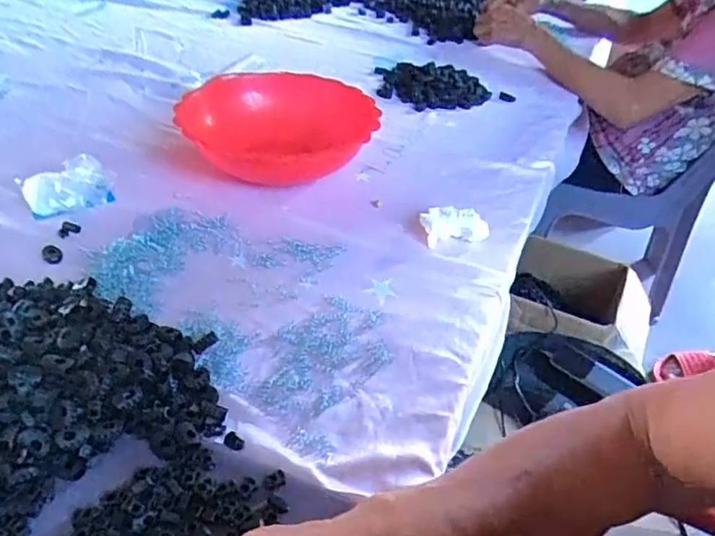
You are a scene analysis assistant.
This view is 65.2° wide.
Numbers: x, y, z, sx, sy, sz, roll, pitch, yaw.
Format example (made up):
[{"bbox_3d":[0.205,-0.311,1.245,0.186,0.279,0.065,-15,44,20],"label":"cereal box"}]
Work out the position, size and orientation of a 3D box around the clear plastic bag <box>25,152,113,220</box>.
[{"bbox_3d":[-0.319,-0.091,0.616,0.087,0.051,0.050,-15,42,-24],"label":"clear plastic bag"}]

